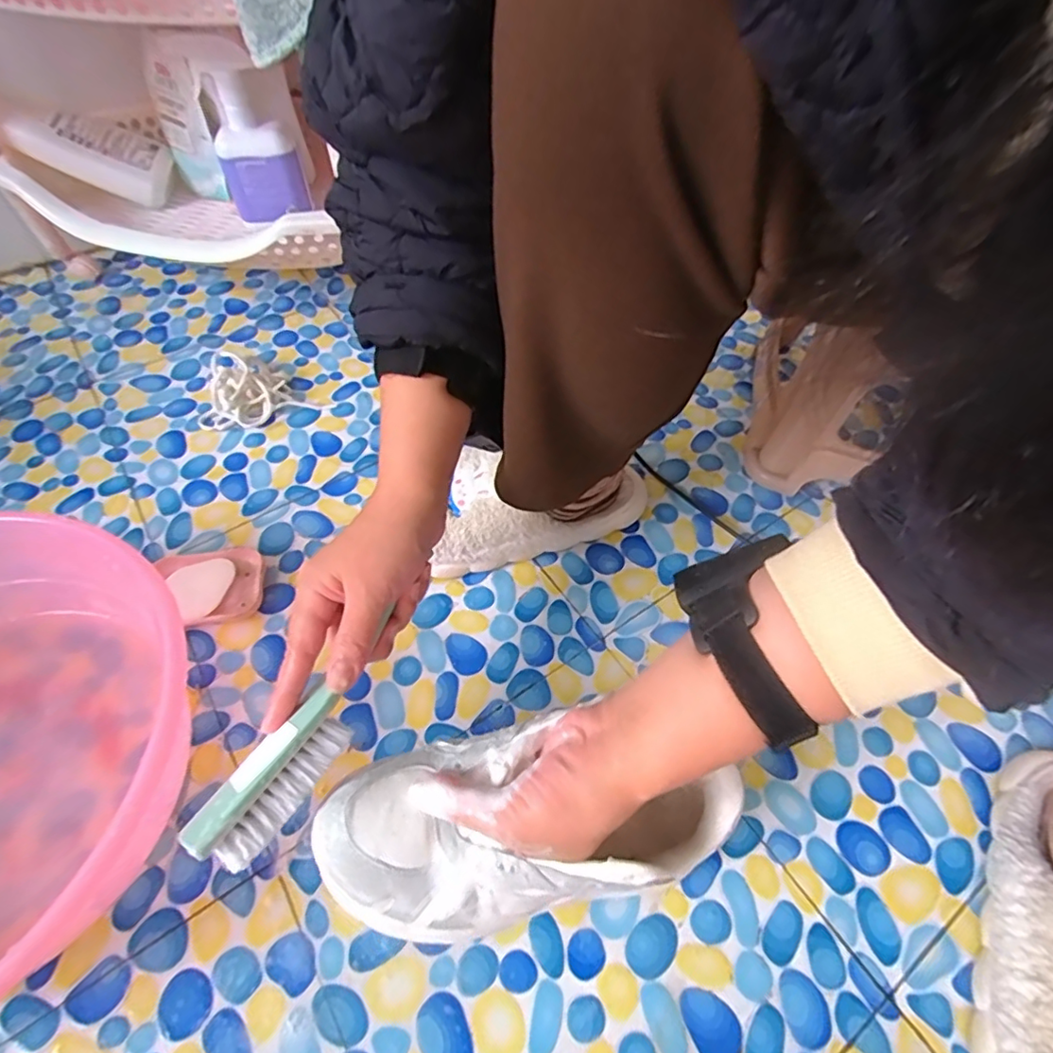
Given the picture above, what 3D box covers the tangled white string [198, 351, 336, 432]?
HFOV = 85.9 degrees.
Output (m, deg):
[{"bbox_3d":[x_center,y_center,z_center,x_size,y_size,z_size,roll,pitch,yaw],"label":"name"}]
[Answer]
[{"bbox_3d":[-0.314,-0.151,0.639,0.128,0.046,0.107,28,59,17],"label":"tangled white string"}]

